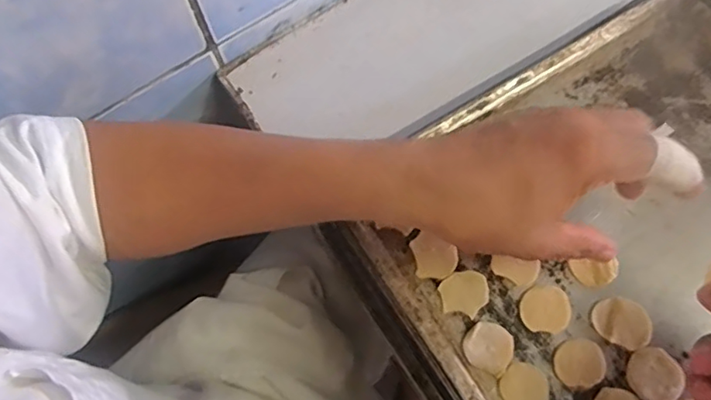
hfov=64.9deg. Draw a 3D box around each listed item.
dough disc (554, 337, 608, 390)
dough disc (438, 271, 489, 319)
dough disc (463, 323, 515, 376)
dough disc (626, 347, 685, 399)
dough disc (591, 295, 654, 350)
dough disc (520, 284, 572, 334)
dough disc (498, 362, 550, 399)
[{"bbox_3d":[0.141,0.102,0.349,0.031,0.004,0.029,0,71,1],"label":"dough disc"},{"bbox_3d":[0.072,0.062,0.365,0.032,0.004,0.029,-16,71,-4],"label":"dough disc"},{"bbox_3d":[0.084,0.092,0.352,0.030,0.005,0.030,0,71,1],"label":"dough disc"},{"bbox_3d":[0.182,0.107,0.341,0.029,0.006,0.033,-3,71,0],"label":"dough disc"},{"bbox_3d":[0.170,0.077,0.353,0.036,0.004,0.030,22,73,9],"label":"dough disc"},{"bbox_3d":[0.124,0.070,0.361,0.031,0.004,0.030,0,71,1],"label":"dough disc"},{"bbox_3d":[0.105,0.116,0.345,0.029,0.004,0.029,0,71,1],"label":"dough disc"}]

